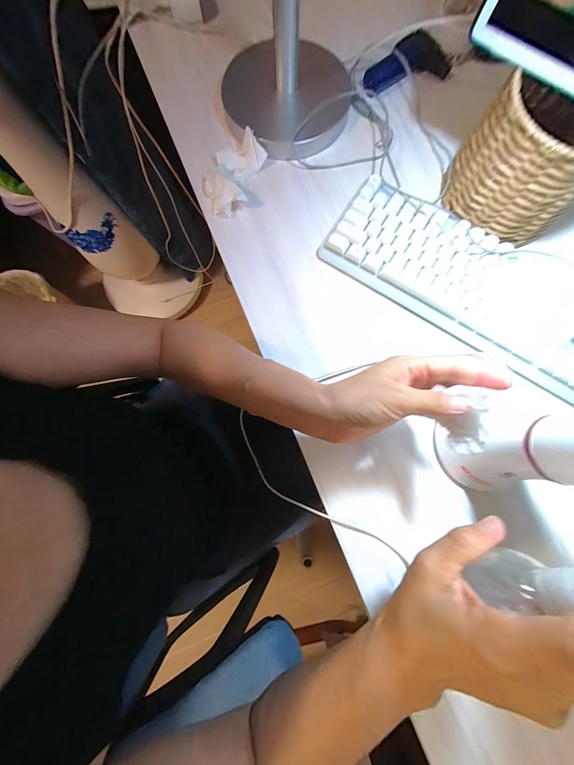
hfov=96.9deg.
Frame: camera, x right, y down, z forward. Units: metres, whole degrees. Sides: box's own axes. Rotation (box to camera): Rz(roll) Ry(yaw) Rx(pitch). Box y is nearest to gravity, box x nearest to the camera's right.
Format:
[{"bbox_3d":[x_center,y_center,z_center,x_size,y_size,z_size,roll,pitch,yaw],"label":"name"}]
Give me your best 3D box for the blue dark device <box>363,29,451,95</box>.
[{"bbox_3d":[0.169,-0.449,0.361,0.137,0.043,0.034,-25,82,-4],"label":"blue dark device"}]

